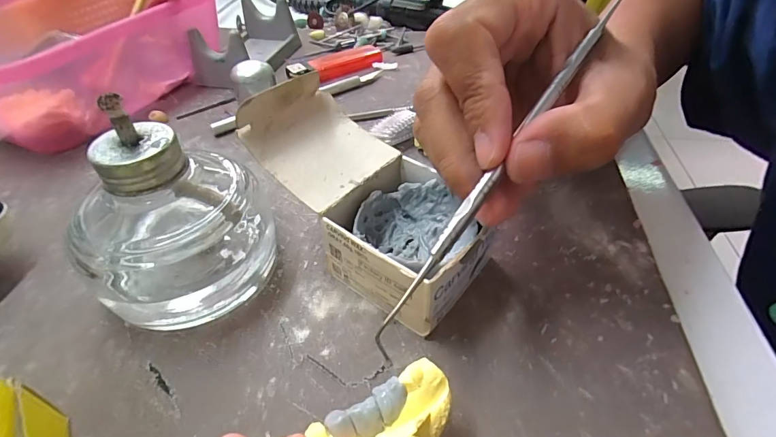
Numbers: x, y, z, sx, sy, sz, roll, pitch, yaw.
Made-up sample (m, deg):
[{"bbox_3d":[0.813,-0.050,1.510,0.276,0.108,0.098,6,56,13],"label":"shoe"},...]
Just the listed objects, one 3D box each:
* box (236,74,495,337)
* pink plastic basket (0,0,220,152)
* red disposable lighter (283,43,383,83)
[{"bbox_3d":[-0.007,-0.007,0.174,0.112,0.060,0.064,32,54,29],"label":"box"},{"bbox_3d":[-0.212,-0.130,0.307,0.125,0.065,0.179,20,49,21],"label":"pink plastic basket"},{"bbox_3d":[-0.042,-0.126,0.331,0.079,0.013,0.015,-20,47,-18],"label":"red disposable lighter"}]

